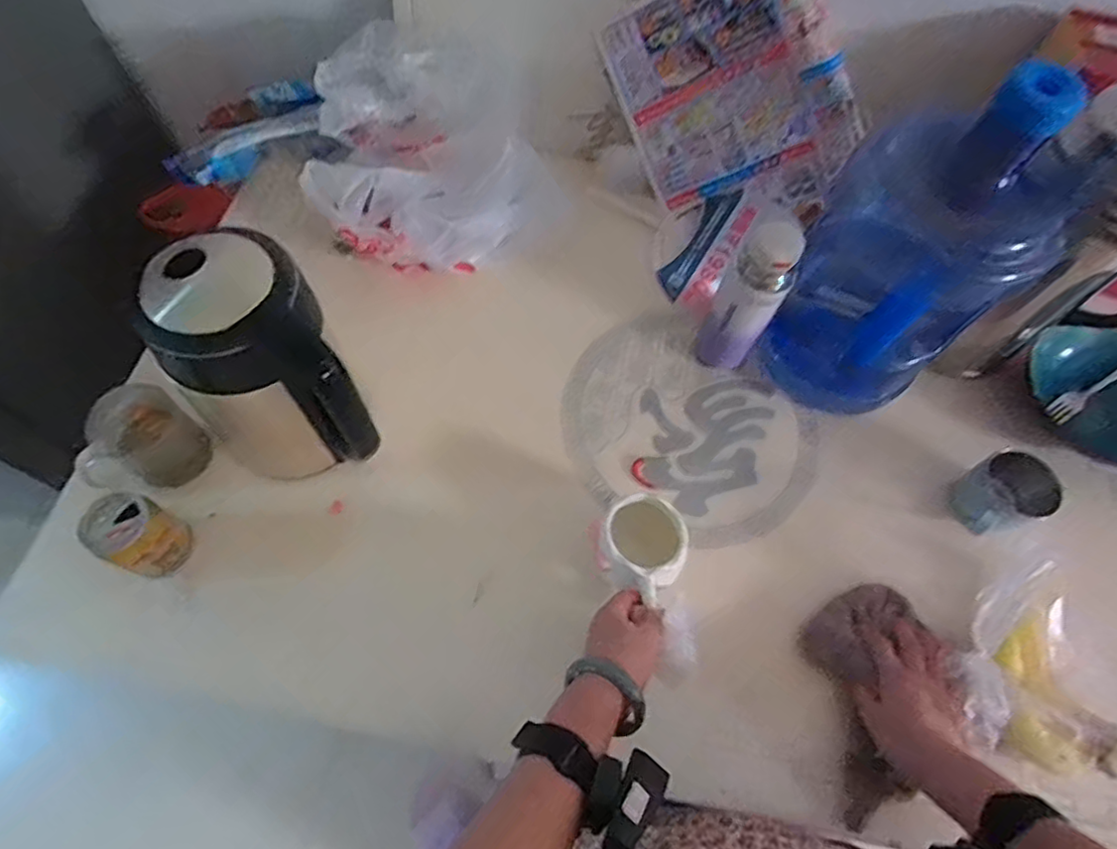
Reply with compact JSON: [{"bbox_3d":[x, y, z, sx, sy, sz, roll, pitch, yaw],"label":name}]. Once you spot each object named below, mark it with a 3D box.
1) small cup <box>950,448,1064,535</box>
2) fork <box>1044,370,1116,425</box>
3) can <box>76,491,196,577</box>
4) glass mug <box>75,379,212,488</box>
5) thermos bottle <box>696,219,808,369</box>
[{"bbox_3d":[0.483,0.074,0.678,0.086,0.063,0.077,-14,66,-10],"label":"small cup"},{"bbox_3d":[0.682,-0.061,0.759,0.168,0.024,0.027,-37,69,10],"label":"fork"},{"bbox_3d":[-0.400,0.105,0.595,0.061,0.085,0.069,24,65,8],"label":"can"},{"bbox_3d":[-0.429,0.023,0.640,0.087,0.078,0.107,34,67,12],"label":"glass mug"},{"bbox_3d":[0.210,-0.137,0.696,0.067,0.209,0.054,28,66,10],"label":"thermos bottle"}]

